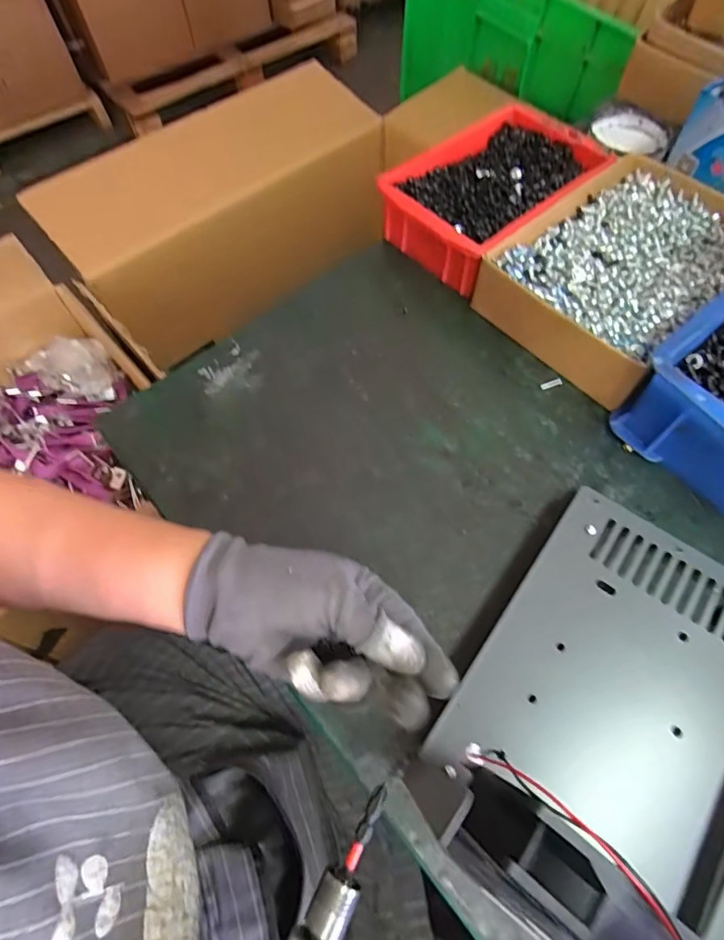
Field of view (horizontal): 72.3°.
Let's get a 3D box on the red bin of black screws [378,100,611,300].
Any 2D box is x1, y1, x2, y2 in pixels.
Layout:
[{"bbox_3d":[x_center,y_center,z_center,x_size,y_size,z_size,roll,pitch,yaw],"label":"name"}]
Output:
[{"bbox_3d":[0.123,-0.263,0.482,0.214,0.063,0.134,-38,69,-18],"label":"red bin of black screws"}]

